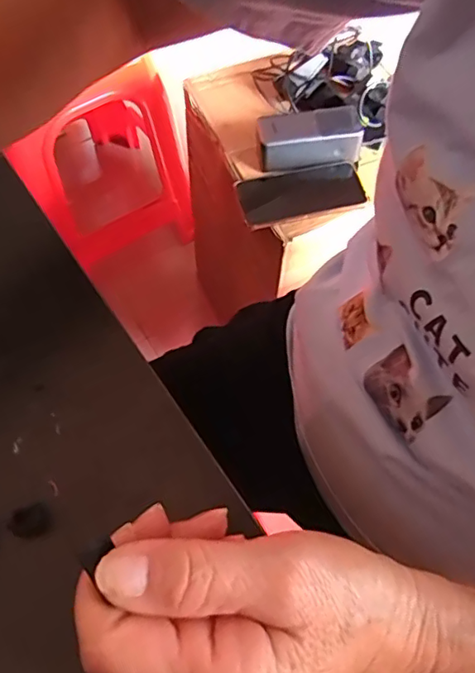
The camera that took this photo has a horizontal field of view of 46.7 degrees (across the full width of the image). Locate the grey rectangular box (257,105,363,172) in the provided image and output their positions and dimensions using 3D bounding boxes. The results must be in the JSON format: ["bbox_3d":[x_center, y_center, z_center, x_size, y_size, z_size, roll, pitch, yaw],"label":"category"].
[{"bbox_3d":[0.090,-0.253,0.700,0.126,0.041,0.058,-10,62,-7],"label":"grey rectangular box"}]

